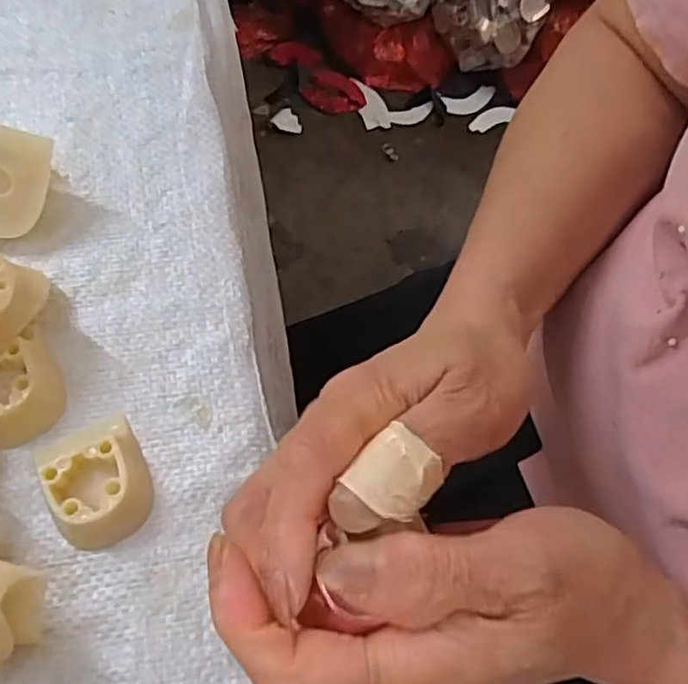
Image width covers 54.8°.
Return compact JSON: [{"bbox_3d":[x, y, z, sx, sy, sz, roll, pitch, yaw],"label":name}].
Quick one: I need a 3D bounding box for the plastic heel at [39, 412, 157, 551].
[{"bbox_3d":[-0.095,0.052,0.252,0.036,0.019,0.045,-25,72,-12],"label":"plastic heel"}]

